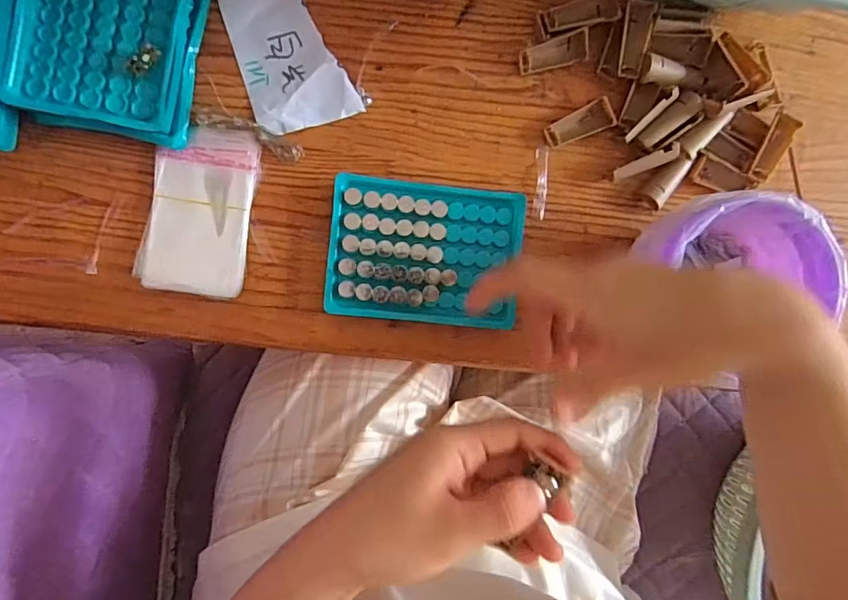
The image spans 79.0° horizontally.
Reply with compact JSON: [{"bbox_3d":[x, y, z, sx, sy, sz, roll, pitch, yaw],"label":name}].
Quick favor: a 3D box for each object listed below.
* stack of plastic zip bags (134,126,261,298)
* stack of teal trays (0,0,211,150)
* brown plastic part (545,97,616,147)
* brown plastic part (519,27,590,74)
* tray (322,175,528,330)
[{"bbox_3d":[-0.149,-0.060,0.344,0.065,0.006,0.110,9,91,-8],"label":"stack of plastic zip bags"},{"bbox_3d":[-0.195,-0.174,0.324,0.099,0.027,0.135,9,91,-8],"label":"stack of teal trays"},{"bbox_3d":[0.112,-0.127,0.371,0.052,0.008,0.021,-23,95,-6],"label":"brown plastic part"},{"bbox_3d":[0.092,-0.176,0.366,0.050,0.014,0.019,-16,95,-7],"label":"brown plastic part"},{"bbox_3d":[0.001,-0.033,0.359,0.129,0.014,0.094,5,92,-8],"label":"tray"}]

